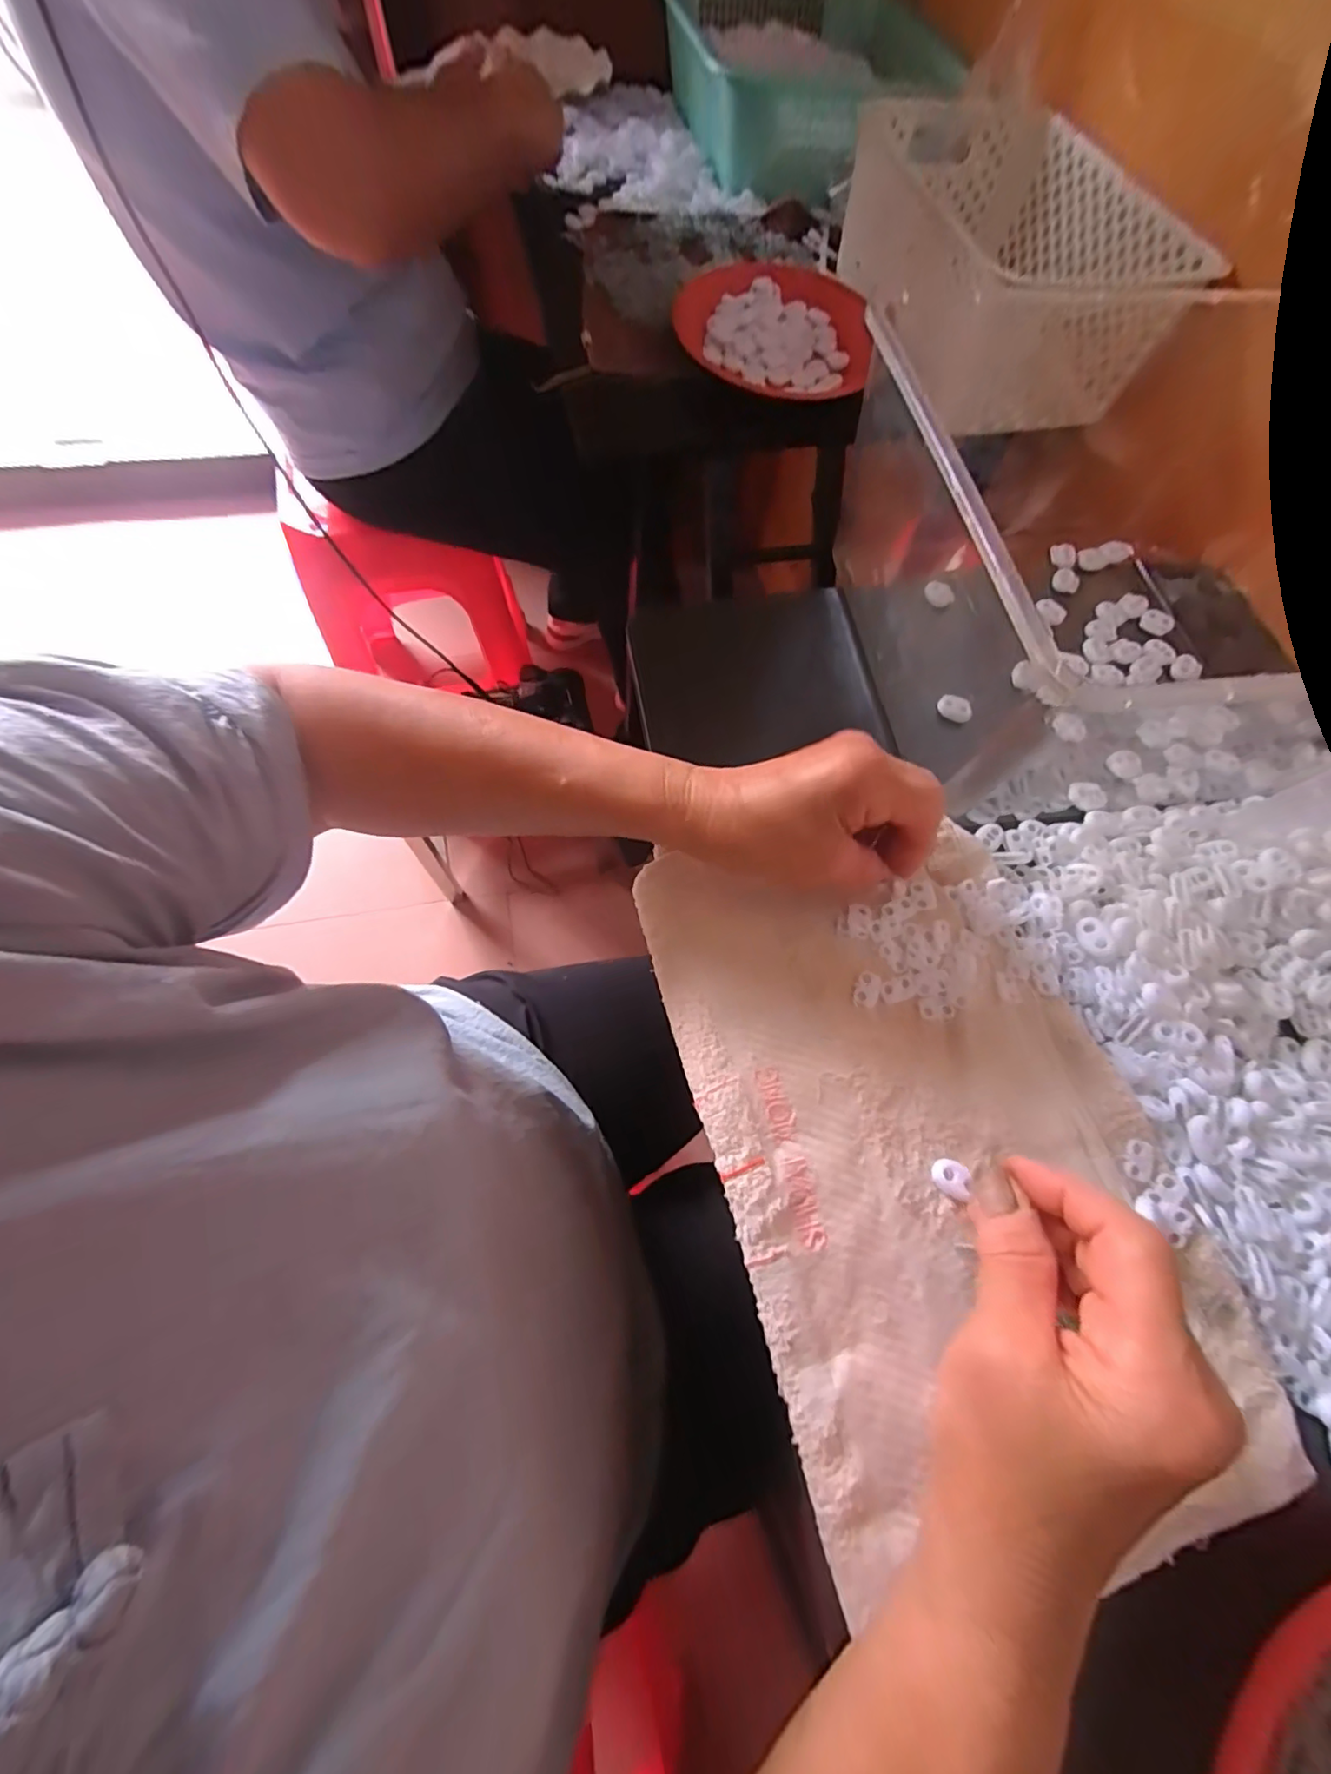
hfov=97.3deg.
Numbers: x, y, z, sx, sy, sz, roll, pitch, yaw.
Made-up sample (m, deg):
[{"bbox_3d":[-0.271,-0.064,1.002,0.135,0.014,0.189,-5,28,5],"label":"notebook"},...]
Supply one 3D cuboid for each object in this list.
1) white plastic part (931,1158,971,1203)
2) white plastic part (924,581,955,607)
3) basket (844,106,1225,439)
[{"bbox_3d":[0.133,0.137,0.274,0.015,0.005,0.016,14,67,4],"label":"white plastic part"},{"bbox_3d":[0.207,-0.221,0.441,0.016,0.009,0.022,-41,74,-17],"label":"white plastic part"},{"bbox_3d":[0.305,-0.584,0.562,0.211,0.128,0.319,-14,69,-10],"label":"basket"}]

